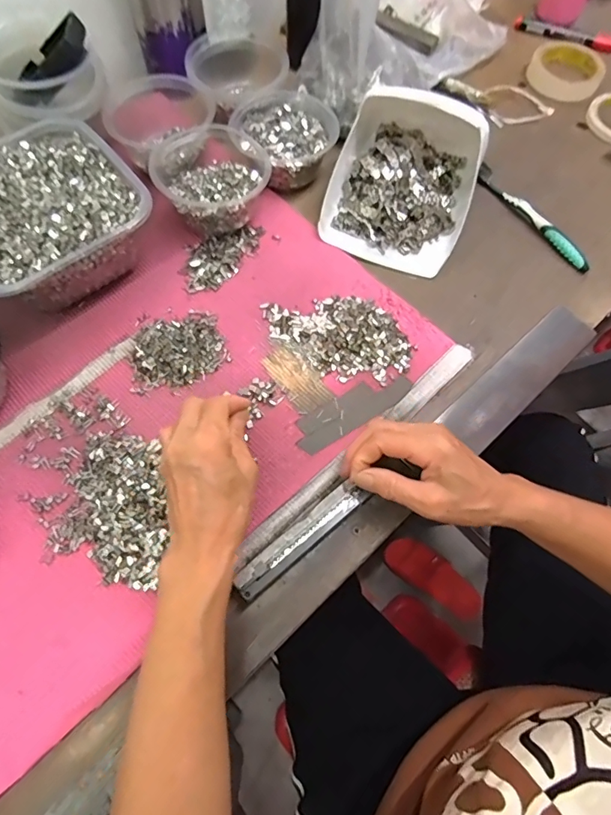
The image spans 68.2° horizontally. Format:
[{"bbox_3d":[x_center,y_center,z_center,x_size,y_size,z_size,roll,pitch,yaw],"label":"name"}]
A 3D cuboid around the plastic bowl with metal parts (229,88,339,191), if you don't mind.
[{"bbox_3d":[-0.020,-0.316,0.525,0.097,0.046,0.116,-33,72,-14],"label":"plastic bowl with metal parts"}]

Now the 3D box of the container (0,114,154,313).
[{"bbox_3d":[-0.252,-0.180,0.443,0.169,0.082,0.171,-37,73,-15],"label":"container"}]

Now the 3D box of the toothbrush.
[{"bbox_3d":[0.260,-0.221,0.519,0.016,0.013,0.174,-31,71,-14],"label":"toothbrush"}]

